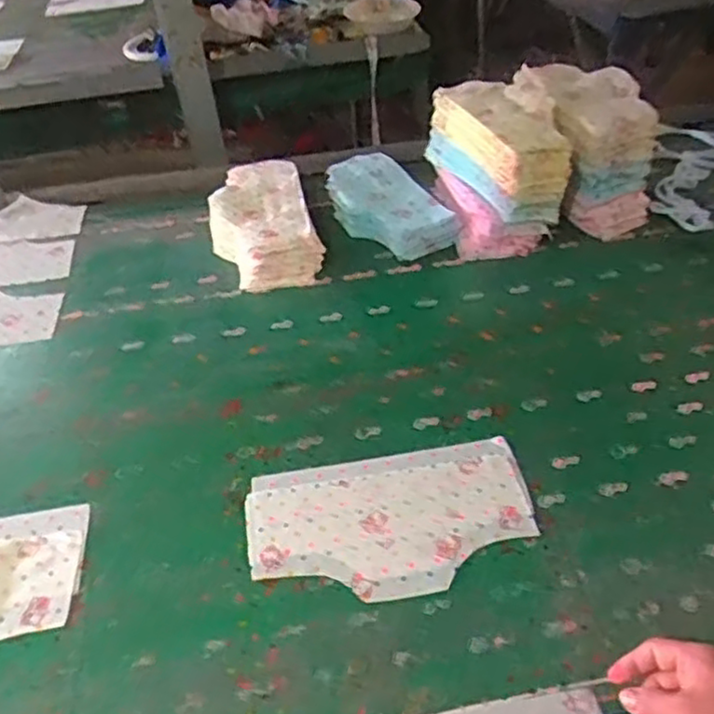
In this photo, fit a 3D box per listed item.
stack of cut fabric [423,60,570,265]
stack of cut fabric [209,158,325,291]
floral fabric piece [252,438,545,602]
[{"bbox_3d":[0.248,-0.353,1.264,0.193,0.190,0.299,-8,42,-2],"label":"stack of cut fabric"},{"bbox_3d":[-0.175,-0.248,1.269,0.179,0.068,0.345,-12,42,-7],"label":"stack of cut fabric"},{"bbox_3d":[0.041,0.186,0.821,0.323,0.008,0.189,-8,40,-7],"label":"floral fabric piece"}]

